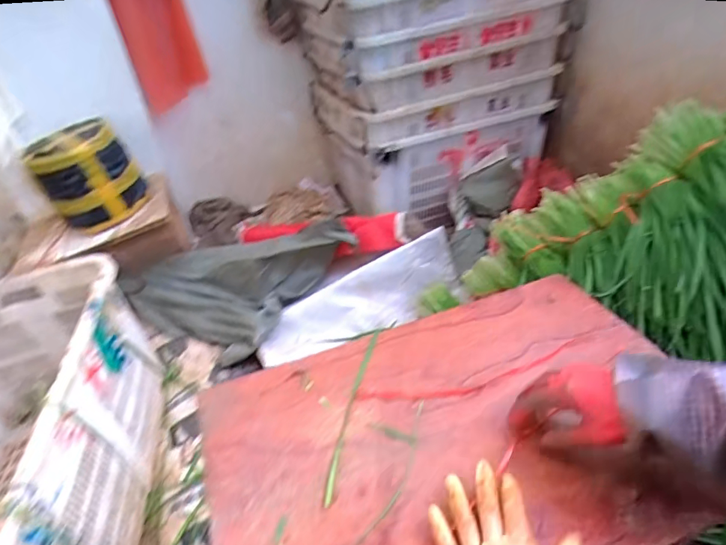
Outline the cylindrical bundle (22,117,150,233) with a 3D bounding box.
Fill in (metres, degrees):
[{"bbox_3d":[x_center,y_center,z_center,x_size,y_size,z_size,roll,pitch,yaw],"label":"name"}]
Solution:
[{"bbox_3d":[-0.742,-0.262,1.234,0.215,0.224,0.225,-4,37,3],"label":"cylindrical bundle"}]

